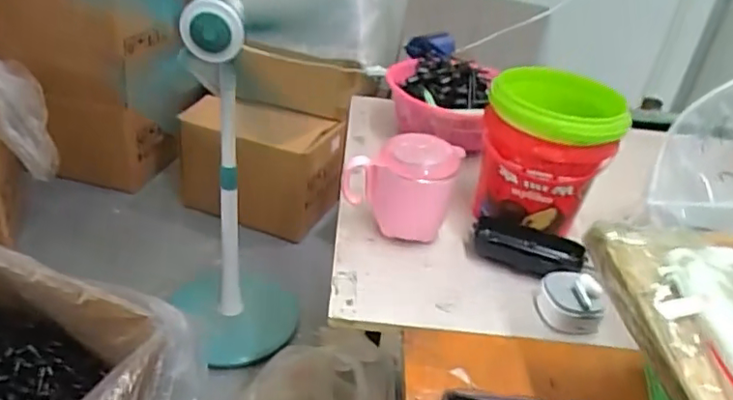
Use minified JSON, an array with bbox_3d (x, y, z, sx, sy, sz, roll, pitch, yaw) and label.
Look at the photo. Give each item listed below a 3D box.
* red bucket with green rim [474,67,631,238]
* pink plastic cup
[{"bbox_3d":[0.183,-0.044,0.616,0.131,0.151,0.126,10,33,3],"label":"red bucket with green rim"},{"bbox_3d":[0.036,-0.014,0.592,0.105,0.100,0.080,20,35,19],"label":"pink plastic cup"}]

